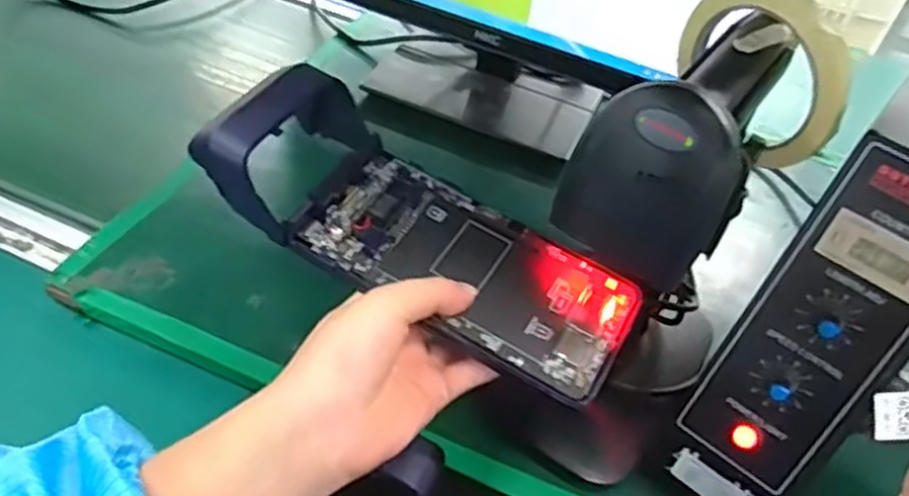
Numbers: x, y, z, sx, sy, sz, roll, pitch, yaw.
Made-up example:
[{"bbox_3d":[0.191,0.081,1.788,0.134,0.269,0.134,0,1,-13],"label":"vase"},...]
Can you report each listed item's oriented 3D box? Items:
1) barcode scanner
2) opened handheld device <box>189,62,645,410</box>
[{"bbox_3d":[0.110,0.004,0.401,0.153,0.229,0.092,-27,55,-33],"label":"barcode scanner"},{"bbox_3d":[-0.014,-0.009,0.361,0.215,0.041,0.081,32,47,6],"label":"opened handheld device"}]

